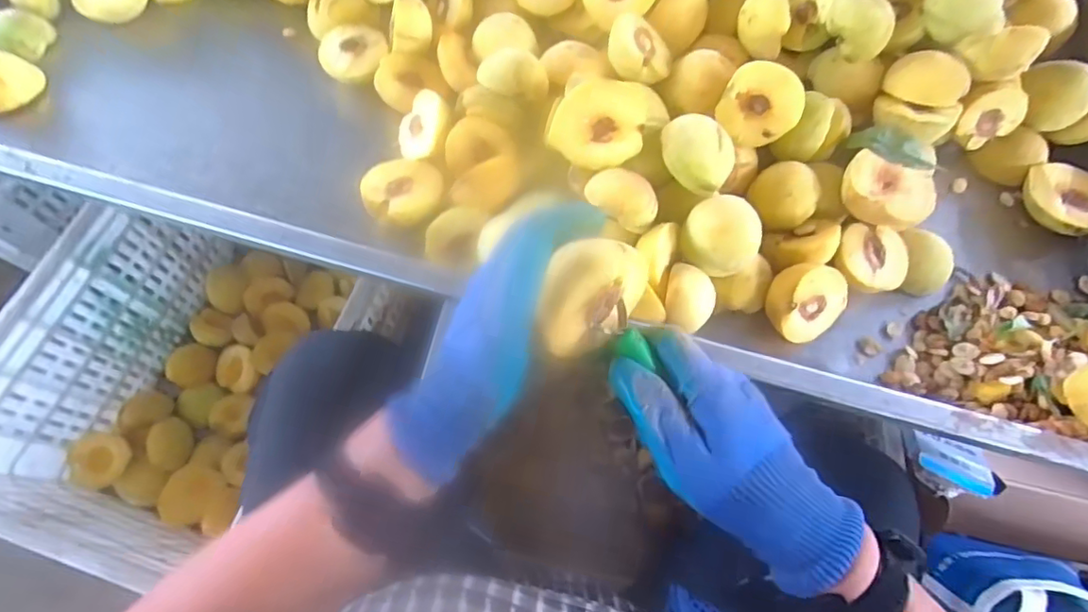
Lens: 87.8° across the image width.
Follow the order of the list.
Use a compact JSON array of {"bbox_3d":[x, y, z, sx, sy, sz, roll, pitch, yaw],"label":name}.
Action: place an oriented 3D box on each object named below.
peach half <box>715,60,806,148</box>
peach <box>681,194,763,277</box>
[{"bbox_3d":[0.199,-0.185,0.517,0.066,0.068,0.038,33,32,8],"label":"peach half"},{"bbox_3d":[0.146,-0.056,0.470,0.061,0.045,0.054,30,70,9],"label":"peach"}]

